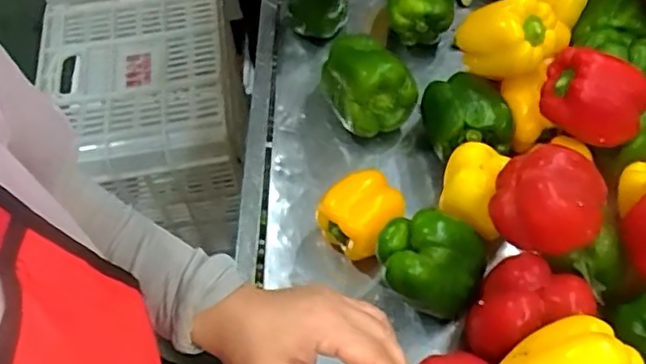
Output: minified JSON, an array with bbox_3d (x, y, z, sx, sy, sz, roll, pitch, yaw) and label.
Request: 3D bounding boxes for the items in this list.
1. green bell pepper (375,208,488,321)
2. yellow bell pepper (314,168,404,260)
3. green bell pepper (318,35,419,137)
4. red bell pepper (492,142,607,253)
[{"bbox_3d":[0.093,0.072,0.552,0.093,0.080,0.075,12,56,12],"label":"green bell pepper"},{"bbox_3d":[0.037,0.038,0.600,0.085,0.057,0.085,-2,55,2],"label":"yellow bell pepper"},{"bbox_3d":[0.044,-0.111,0.693,0.075,0.070,0.102,-24,59,-11],"label":"green bell pepper"},{"bbox_3d":[0.188,0.015,0.530,0.086,0.073,0.079,19,61,15],"label":"red bell pepper"}]

